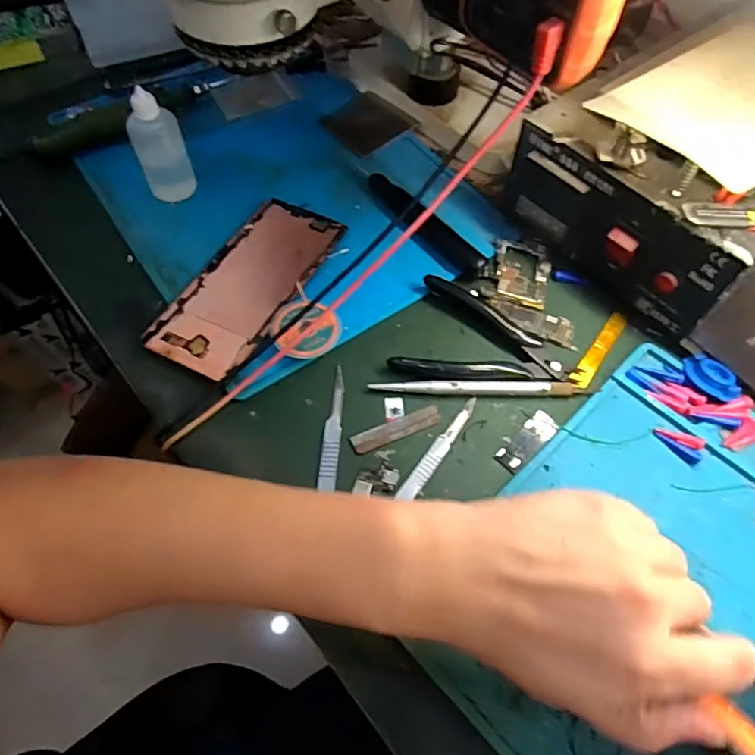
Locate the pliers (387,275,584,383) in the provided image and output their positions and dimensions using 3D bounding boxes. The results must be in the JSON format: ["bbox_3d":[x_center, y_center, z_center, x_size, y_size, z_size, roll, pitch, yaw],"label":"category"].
[{"bbox_3d":[0.075,-0.022,0.365,0.112,0.009,0.079,18,61,10],"label":"pliers"}]

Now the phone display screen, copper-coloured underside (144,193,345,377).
[{"bbox_3d":[-0.089,-0.069,0.393,0.071,0.009,0.158,25,62,14],"label":"phone display screen, copper-coloured underside"}]

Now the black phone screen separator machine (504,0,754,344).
[{"bbox_3d":[0.234,-0.158,0.385,0.235,0.102,0.157,-34,65,-19],"label":"black phone screen separator machine"}]

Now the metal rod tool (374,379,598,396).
[{"bbox_3d":[0.065,0.007,0.350,0.136,0.007,0.008,1,59,0],"label":"metal rod tool"}]

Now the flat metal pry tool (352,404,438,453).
[{"bbox_3d":[0.011,0.031,0.340,0.057,0.004,0.013,-20,61,-12],"label":"flat metal pry tool"}]

